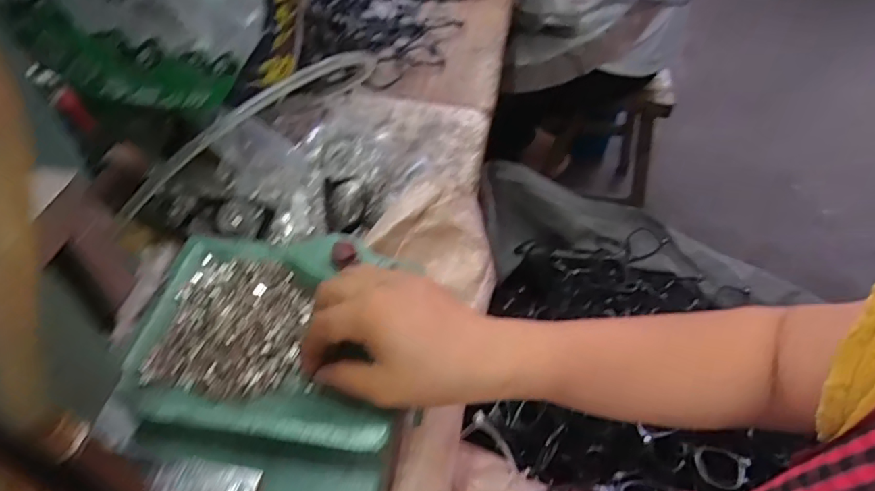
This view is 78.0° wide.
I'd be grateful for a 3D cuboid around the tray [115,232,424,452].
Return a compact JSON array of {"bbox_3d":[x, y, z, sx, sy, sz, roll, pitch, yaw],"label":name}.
[{"bbox_3d":[-0.115,0.057,0.380,0.173,0.019,0.161,4,49,0],"label":"tray"}]

